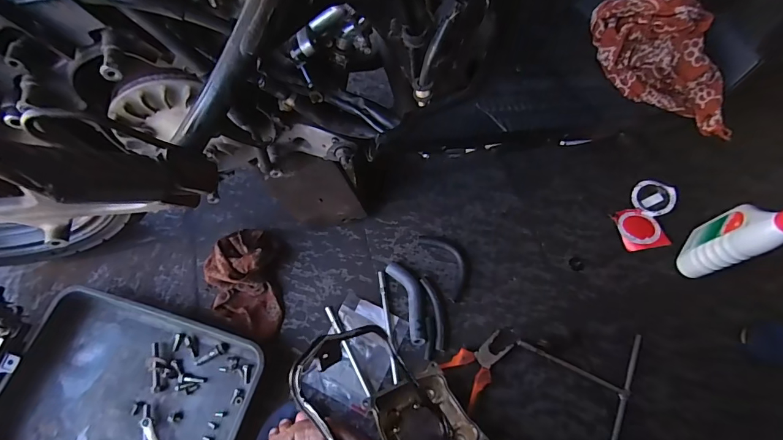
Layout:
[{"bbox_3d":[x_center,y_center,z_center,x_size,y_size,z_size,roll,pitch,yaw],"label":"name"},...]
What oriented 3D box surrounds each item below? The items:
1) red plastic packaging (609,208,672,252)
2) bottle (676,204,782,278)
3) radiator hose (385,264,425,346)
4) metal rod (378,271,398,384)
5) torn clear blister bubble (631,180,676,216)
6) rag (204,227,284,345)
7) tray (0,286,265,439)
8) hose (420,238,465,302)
[{"bbox_3d":[0.441,0.014,0.704,0.070,0.020,0.079,-7,65,-3],"label":"red plastic packaging"},{"bbox_3d":[0.525,0.019,0.598,0.046,0.197,0.097,35,70,15],"label":"bottle"},{"bbox_3d":[0.032,0.133,0.646,0.041,0.019,0.135,-18,66,-8],"label":"radiator hose"},{"bbox_3d":[-0.006,0.168,0.638,0.010,0.011,0.177,-8,65,-3],"label":"metal rod"},{"bbox_3d":[0.479,-0.040,0.725,0.068,0.009,0.062,-12,65,27],"label":"torn clear blister bubble"},{"bbox_3d":[-0.247,0.103,0.646,0.115,0.059,0.179,-12,66,-5],"label":"rag"},{"bbox_3d":[-0.389,0.272,0.578,0.347,0.040,0.271,15,66,7],"label":"tray"},{"bbox_3d":[0.097,0.074,0.678,0.047,0.015,0.125,-25,67,-10],"label":"hose"}]

